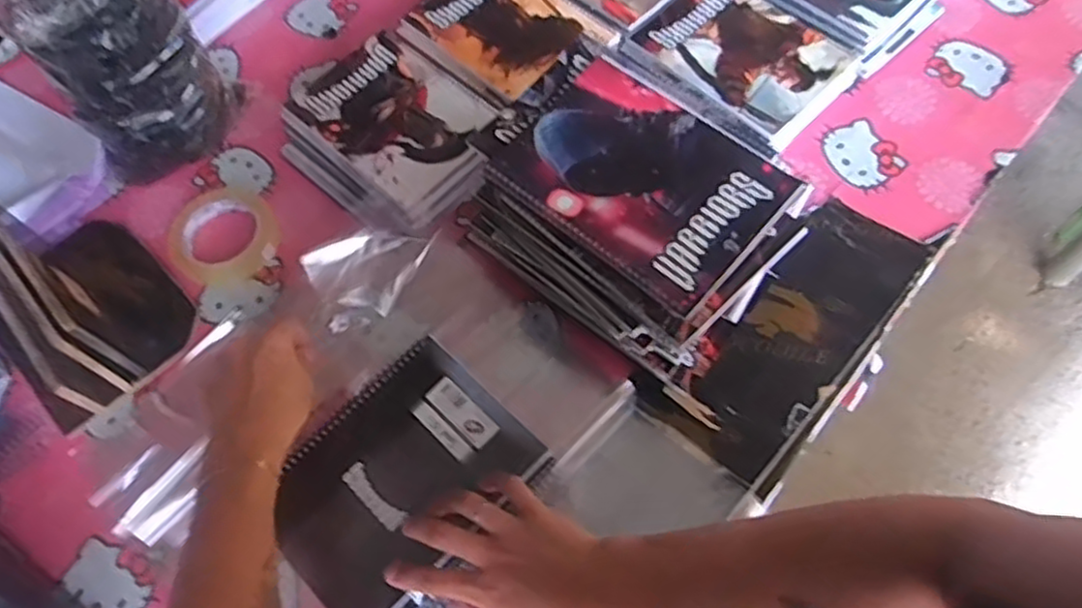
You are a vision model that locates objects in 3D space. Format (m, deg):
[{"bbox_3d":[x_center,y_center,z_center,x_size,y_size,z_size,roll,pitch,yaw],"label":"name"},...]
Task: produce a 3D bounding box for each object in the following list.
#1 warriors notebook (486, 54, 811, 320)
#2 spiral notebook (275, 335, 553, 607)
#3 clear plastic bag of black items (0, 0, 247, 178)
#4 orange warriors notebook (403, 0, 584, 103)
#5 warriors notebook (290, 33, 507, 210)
[{"bbox_3d":[0.077,-0.097,0.552,0.199,0.013,0.147,38,70,17],"label":"warriors notebook"},{"bbox_3d":[-0.116,0.136,0.575,0.195,0.016,0.147,-40,70,-18],"label":"spiral notebook"},{"bbox_3d":[-0.402,-0.241,0.698,0.150,0.246,0.136,-33,67,-13],"label":"clear plastic bag of black items"},{"bbox_3d":[-0.043,-0.313,0.805,0.140,0.014,0.172,-42,69,-16],"label":"orange warriors notebook"},{"bbox_3d":[-0.150,-0.200,0.752,0.148,0.012,0.201,-42,69,-17],"label":"warriors notebook"}]

